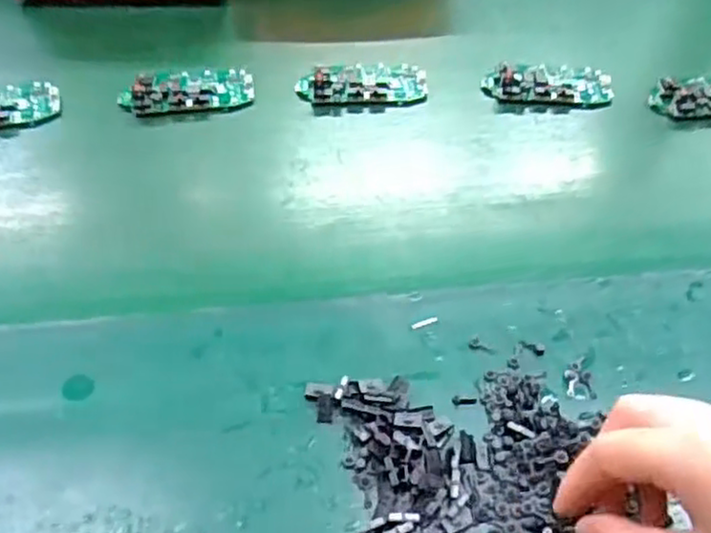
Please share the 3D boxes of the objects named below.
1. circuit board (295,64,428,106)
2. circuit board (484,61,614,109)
[{"bbox_3d":[0.006,-0.142,0.533,0.098,0.012,0.047,-2,50,-4],"label":"circuit board"},{"bbox_3d":[0.148,-0.143,0.538,0.098,0.011,0.041,2,49,0],"label":"circuit board"}]

